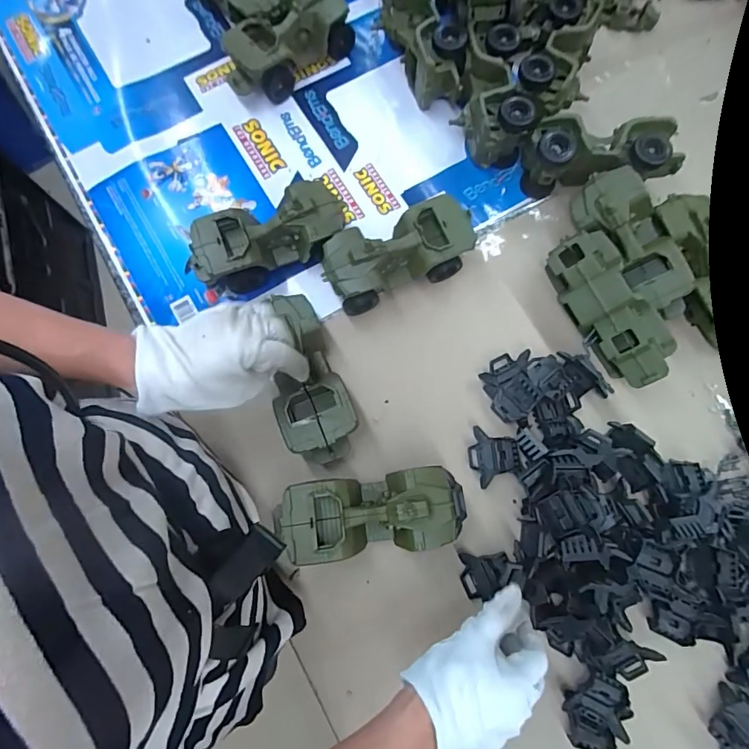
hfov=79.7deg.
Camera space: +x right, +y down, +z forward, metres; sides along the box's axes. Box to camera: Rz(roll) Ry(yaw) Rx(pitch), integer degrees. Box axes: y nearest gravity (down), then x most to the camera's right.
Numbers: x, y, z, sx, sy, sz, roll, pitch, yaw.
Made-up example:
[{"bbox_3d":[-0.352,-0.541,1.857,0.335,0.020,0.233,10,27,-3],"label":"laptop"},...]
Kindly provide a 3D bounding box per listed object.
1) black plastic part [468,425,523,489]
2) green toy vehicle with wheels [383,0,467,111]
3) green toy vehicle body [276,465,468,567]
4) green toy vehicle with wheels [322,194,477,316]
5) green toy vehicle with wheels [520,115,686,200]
[{"bbox_3d":[0.138,0.095,0.519,0.053,0.019,0.066,-4,77,-1],"label":"black plastic part"},{"bbox_3d":[0.065,-0.458,0.611,0.081,0.078,0.181,-17,77,-4],"label":"green toy vehicle with wheels"},{"bbox_3d":[-0.003,0.146,0.472,0.183,0.082,0.076,-7,77,-1],"label":"green toy vehicle body"},{"bbox_3d":[0.028,-0.144,0.542,0.178,0.079,0.078,-23,78,-5],"label":"green toy vehicle with wheels"},{"bbox_3d":[0.288,-0.276,0.572,0.189,0.079,0.065,3,77,1],"label":"green toy vehicle with wheels"}]

